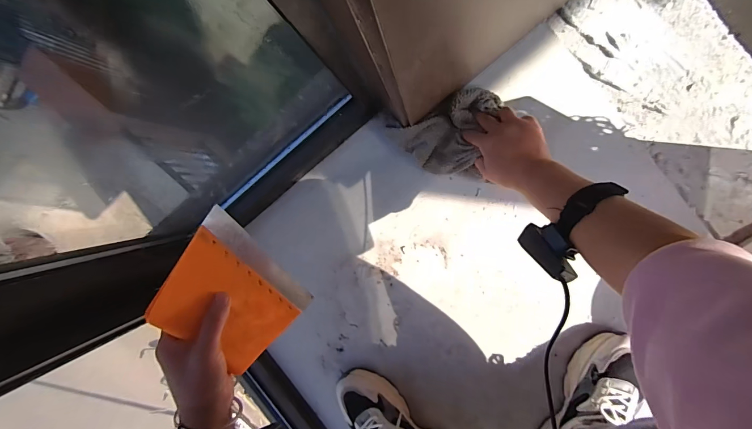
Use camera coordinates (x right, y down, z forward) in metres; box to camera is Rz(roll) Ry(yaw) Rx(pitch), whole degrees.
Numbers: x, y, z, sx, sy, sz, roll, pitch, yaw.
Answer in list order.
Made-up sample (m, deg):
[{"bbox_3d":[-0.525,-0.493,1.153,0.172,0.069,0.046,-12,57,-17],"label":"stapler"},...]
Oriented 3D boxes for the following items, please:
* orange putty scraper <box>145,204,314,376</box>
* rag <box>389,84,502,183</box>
[{"bbox_3d":[-0.154,0.091,0.378,0.011,0.121,0.160,-2,136,43],"label":"orange putty scraper"},{"bbox_3d":[0.103,-0.128,0.527,0.148,0.051,0.126,8,96,7],"label":"rag"}]

